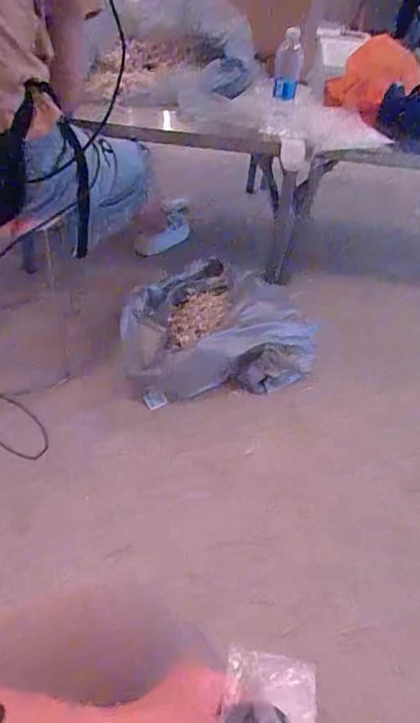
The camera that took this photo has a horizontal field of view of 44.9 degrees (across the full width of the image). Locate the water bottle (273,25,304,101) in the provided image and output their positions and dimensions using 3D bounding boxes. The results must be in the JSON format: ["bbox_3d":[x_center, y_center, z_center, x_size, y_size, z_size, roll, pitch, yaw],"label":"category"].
[{"bbox_3d":[0.187,-0.705,1.213,0.061,0.148,0.076,10,41,4],"label":"water bottle"}]

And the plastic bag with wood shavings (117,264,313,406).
[{"bbox_3d":[0.016,-0.090,1.356,0.482,0.143,0.391,-3,44,-12],"label":"plastic bag with wood shavings"}]

